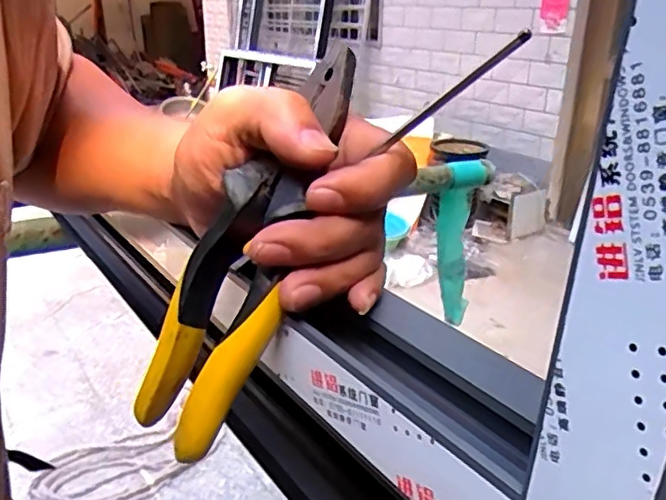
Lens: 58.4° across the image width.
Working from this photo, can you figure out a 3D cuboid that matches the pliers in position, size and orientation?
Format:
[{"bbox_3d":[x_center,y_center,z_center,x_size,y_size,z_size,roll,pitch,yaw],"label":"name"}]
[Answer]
[{"bbox_3d":[-0.036,-0.004,0.274,0.048,0.195,0.019,22,-4,39],"label":"pliers"}]

